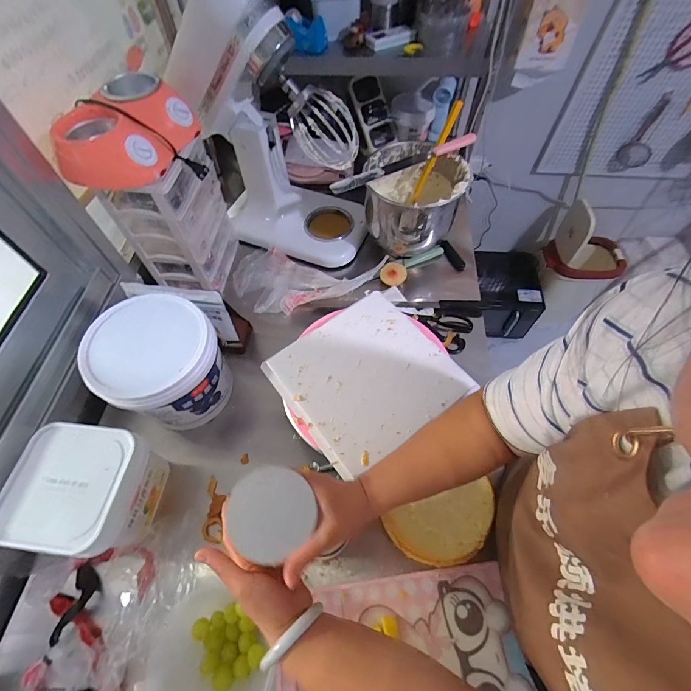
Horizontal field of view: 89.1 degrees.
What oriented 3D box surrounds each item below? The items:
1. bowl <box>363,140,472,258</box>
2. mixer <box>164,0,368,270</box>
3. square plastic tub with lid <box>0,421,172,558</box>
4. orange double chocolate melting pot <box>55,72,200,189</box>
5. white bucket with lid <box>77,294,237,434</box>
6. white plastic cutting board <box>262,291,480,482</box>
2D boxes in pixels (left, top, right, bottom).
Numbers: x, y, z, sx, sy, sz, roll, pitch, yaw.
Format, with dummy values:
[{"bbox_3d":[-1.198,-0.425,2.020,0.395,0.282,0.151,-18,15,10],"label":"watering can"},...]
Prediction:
[{"bbox_3d":[0.155,-0.336,0.817,0.203,0.167,0.221,0,59,1],"label":"bowl"},{"bbox_3d":[-0.135,-0.440,0.746,0.373,0.480,0.198,15,61,9],"label":"mixer"},{"bbox_3d":[-0.398,0.227,0.550,0.164,0.124,0.166,5,59,4],"label":"square plastic tub with lid"},{"bbox_3d":[-0.362,-0.365,0.596,0.141,0.079,0.231,14,60,9],"label":"orange double chocolate melting pot"},{"bbox_3d":[-0.320,0.035,0.638,0.185,0.186,0.184,0,59,1],"label":"white bucket with lid"},{"bbox_3d":[0.037,0.047,0.588,0.257,0.015,0.253,-35,65,-18],"label":"white plastic cutting board"}]

